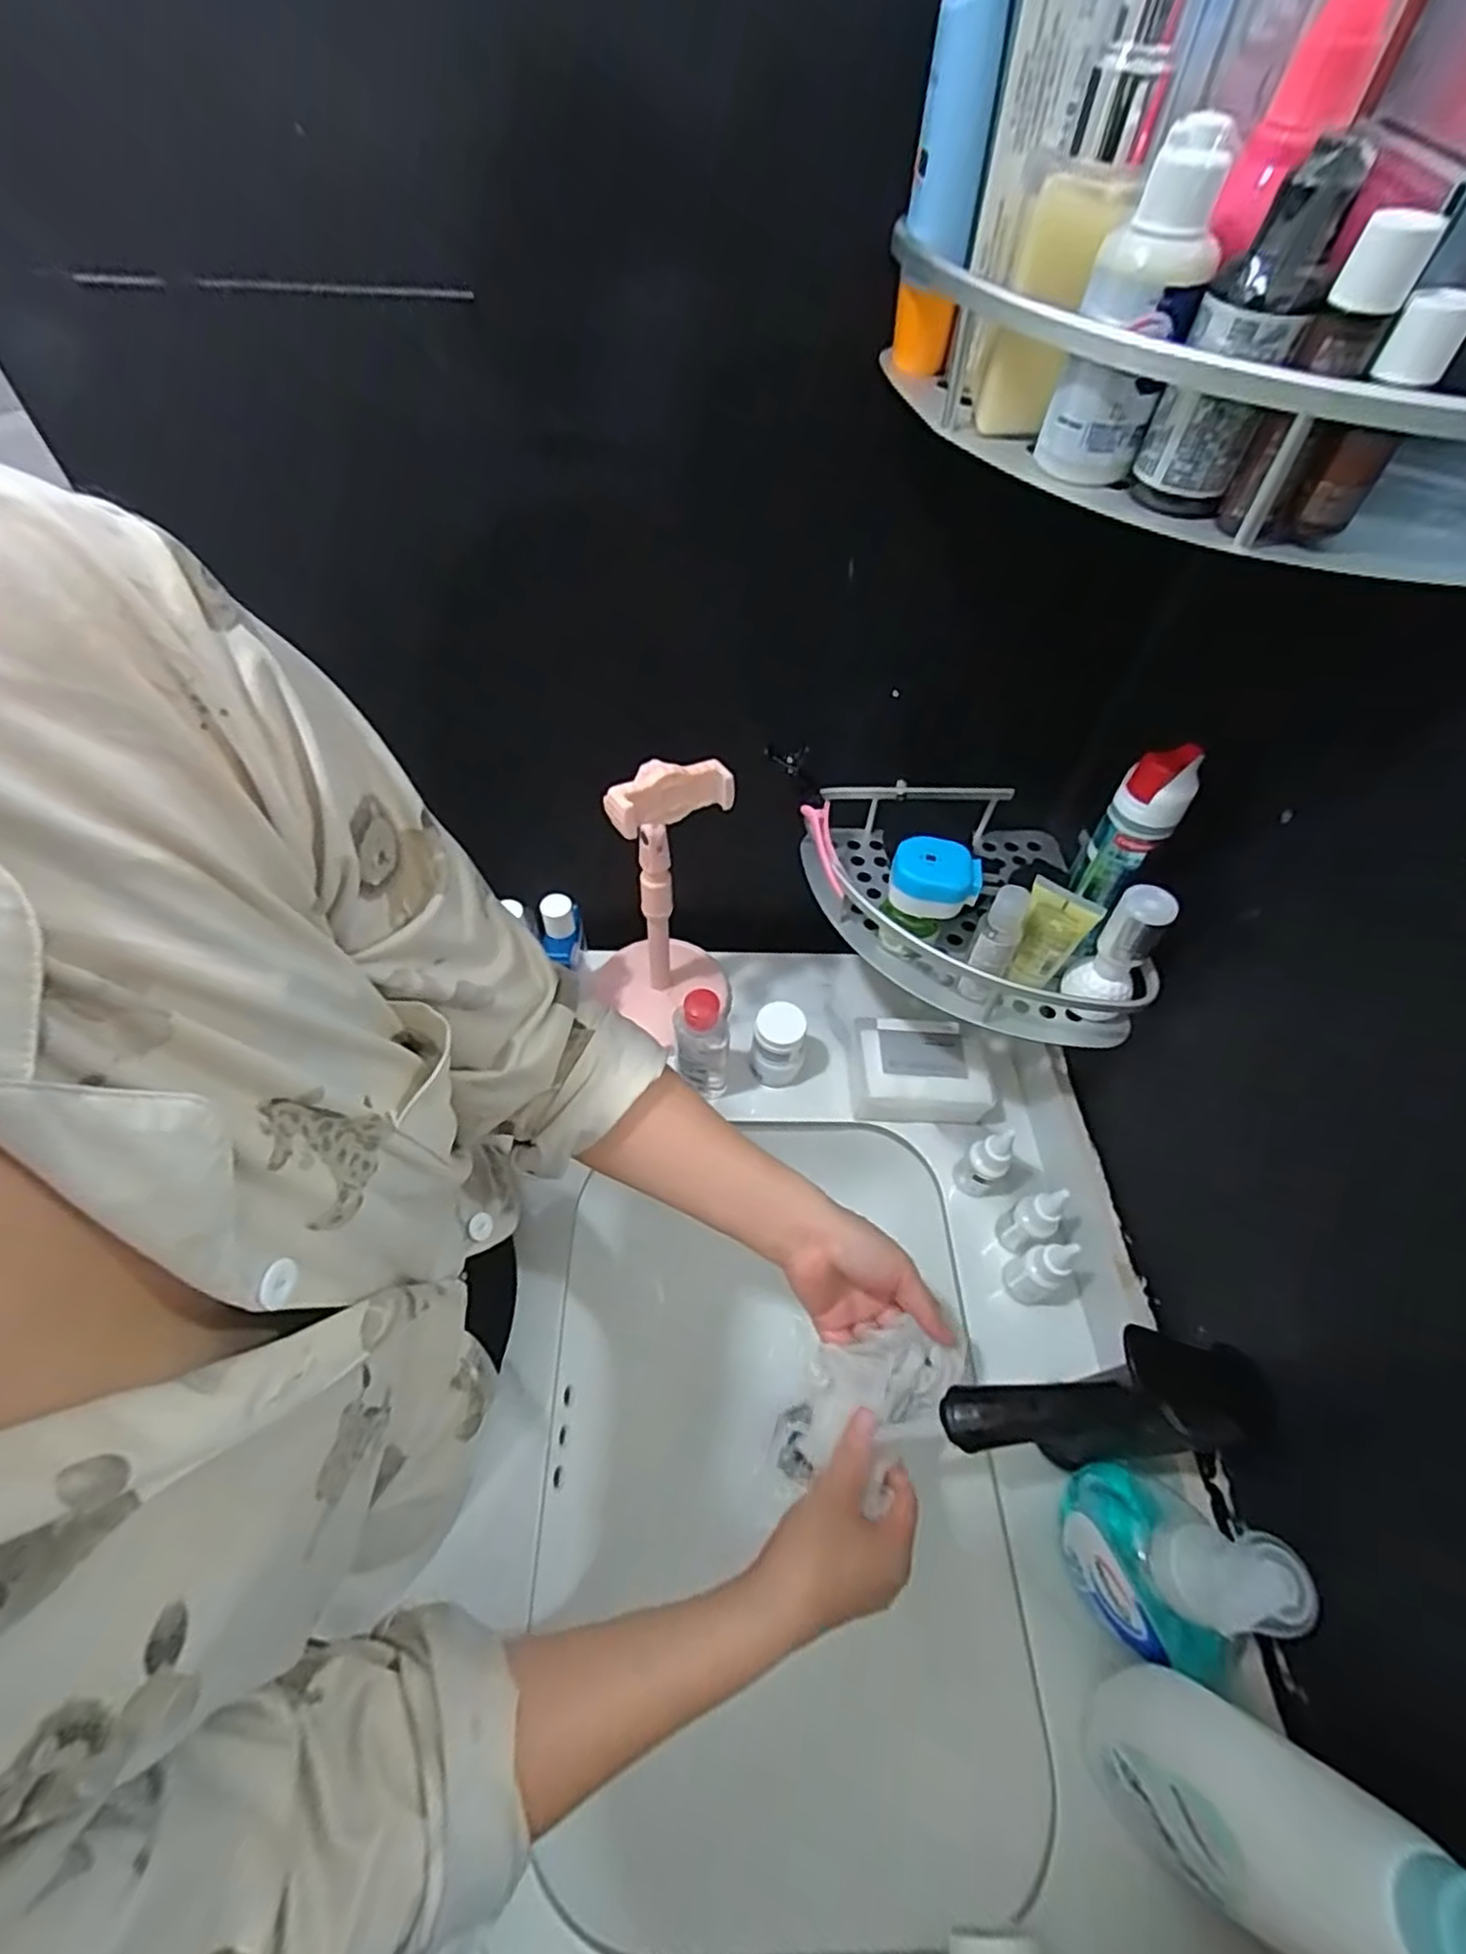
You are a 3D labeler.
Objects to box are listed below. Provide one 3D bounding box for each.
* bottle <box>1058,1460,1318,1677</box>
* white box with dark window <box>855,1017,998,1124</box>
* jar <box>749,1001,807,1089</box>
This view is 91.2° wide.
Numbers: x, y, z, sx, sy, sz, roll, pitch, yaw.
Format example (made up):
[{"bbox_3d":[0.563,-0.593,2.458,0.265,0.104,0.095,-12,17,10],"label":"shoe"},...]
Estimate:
[{"bbox_3d":[0.229,0.305,0.370,0.051,0.145,0.085,-11,56,-12],"label":"bottle"},{"bbox_3d":[0.155,0.082,0.613,0.107,0.051,0.076,3,54,-2],"label":"white box with dark window"},{"bbox_3d":[0.038,0.059,0.606,0.043,0.076,0.040,2,54,-3],"label":"jar"}]

